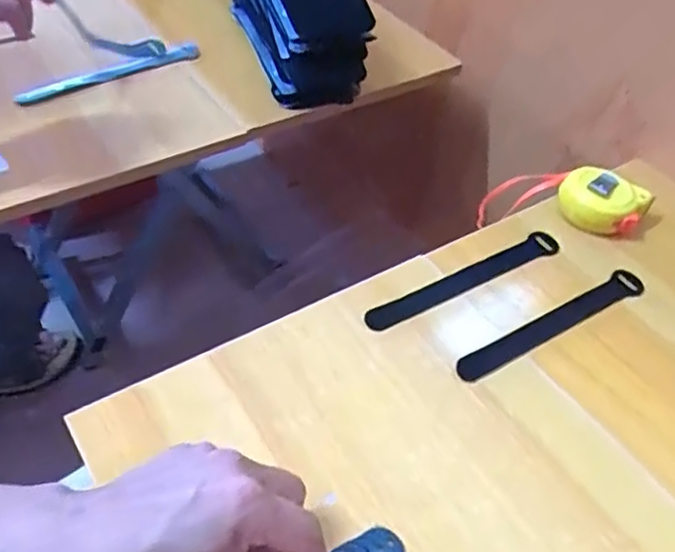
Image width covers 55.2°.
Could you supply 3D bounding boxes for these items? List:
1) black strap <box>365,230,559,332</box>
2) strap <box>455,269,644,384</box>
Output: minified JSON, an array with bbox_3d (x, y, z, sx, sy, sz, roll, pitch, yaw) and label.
[{"bbox_3d":[0.107,0.003,0.528,0.197,0.005,0.024,-24,66,-26],"label":"black strap"},{"bbox_3d":[0.171,0.036,0.503,0.197,0.005,0.023,-24,55,-25],"label":"strap"}]

